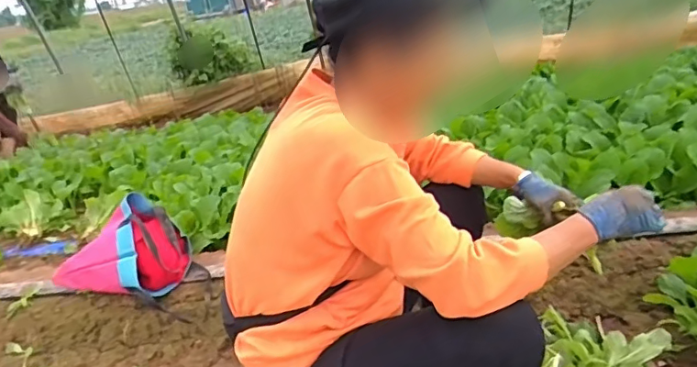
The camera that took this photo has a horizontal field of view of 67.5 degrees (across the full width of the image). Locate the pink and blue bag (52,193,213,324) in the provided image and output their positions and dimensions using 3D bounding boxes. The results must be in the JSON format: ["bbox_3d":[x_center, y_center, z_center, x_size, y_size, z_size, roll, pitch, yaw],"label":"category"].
[{"bbox_3d":[-0.698,0.213,1.652,0.485,0.289,0.214,1,24,25],"label":"pink and blue bag"}]

